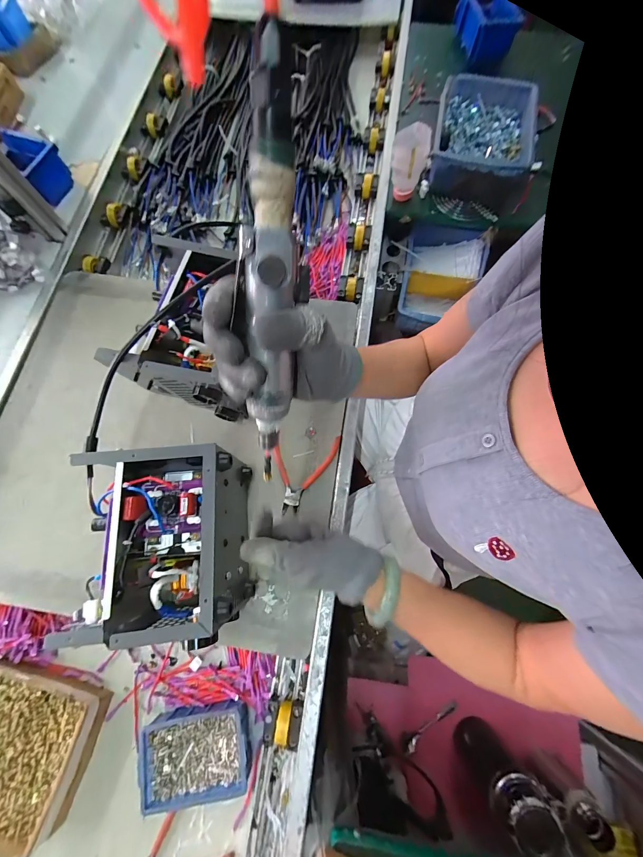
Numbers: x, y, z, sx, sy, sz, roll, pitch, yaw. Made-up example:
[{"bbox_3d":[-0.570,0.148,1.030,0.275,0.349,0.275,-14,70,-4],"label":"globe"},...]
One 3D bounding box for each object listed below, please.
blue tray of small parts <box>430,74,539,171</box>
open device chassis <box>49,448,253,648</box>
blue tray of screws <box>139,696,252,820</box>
[{"bbox_3d":[0.335,-0.609,0.650,0.191,0.058,0.266,14,74,5],"label":"blue tray of small parts"},{"bbox_3d":[-0.199,0.143,0.425,0.185,0.145,0.210,-5,74,0],"label":"open device chassis"},{"bbox_3d":[-0.179,0.465,0.464,0.154,0.050,0.104,-11,74,-2],"label":"blue tray of screws"}]

